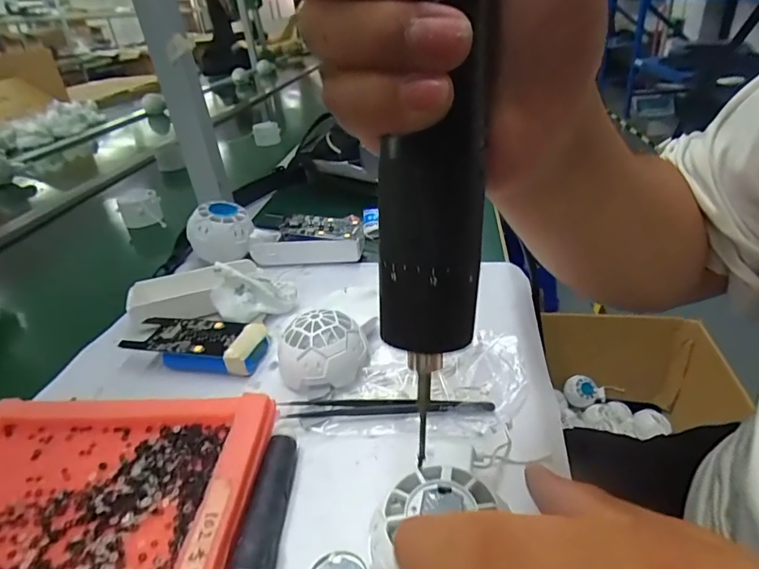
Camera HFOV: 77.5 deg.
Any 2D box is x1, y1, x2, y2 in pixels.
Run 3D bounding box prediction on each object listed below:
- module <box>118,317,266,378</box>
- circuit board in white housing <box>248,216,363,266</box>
[{"bbox_3d":[-0.135,0.044,0.353,0.104,0.023,0.040,3,32,15],"label":"module"},{"bbox_3d":[-0.071,-0.045,0.472,0.112,0.040,0.044,-1,31,8],"label":"circuit board in white housing"}]

